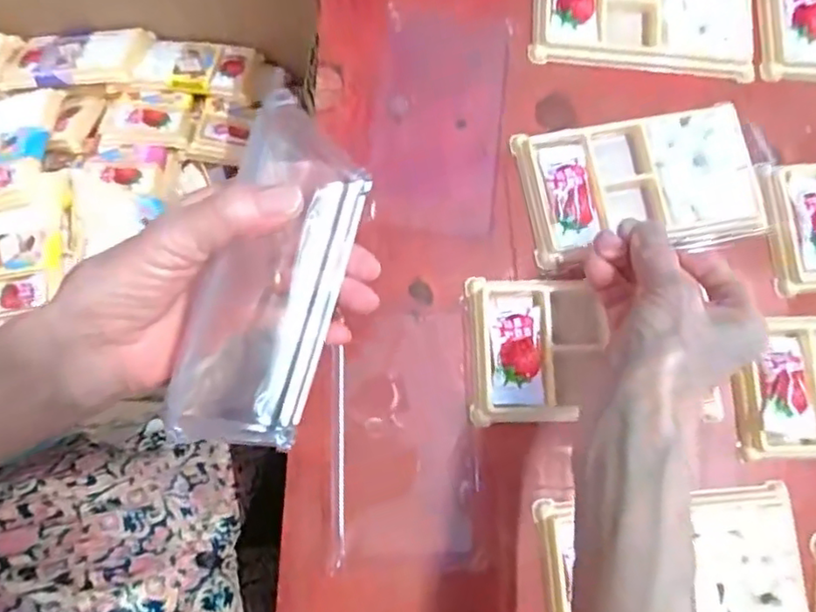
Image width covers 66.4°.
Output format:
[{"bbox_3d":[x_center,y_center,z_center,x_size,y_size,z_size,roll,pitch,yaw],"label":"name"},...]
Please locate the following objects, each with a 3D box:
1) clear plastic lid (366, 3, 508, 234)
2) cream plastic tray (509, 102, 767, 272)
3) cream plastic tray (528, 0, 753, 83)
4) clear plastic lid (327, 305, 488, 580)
[{"bbox_3d":[0.019,-0.112,0.372,0.072,0.008,0.136,7,79,0],"label":"clear plastic lid"},{"bbox_3d":[0.135,-0.070,0.362,0.132,0.015,0.079,-9,80,-3],"label":"cream plastic tray"},{"bbox_3d":[0.145,-0.181,0.379,0.136,0.010,0.076,3,80,-1],"label":"cream plastic tray"},{"bbox_3d":[-0.002,0.070,0.335,0.075,0.013,0.132,-1,80,-2],"label":"clear plastic lid"}]

